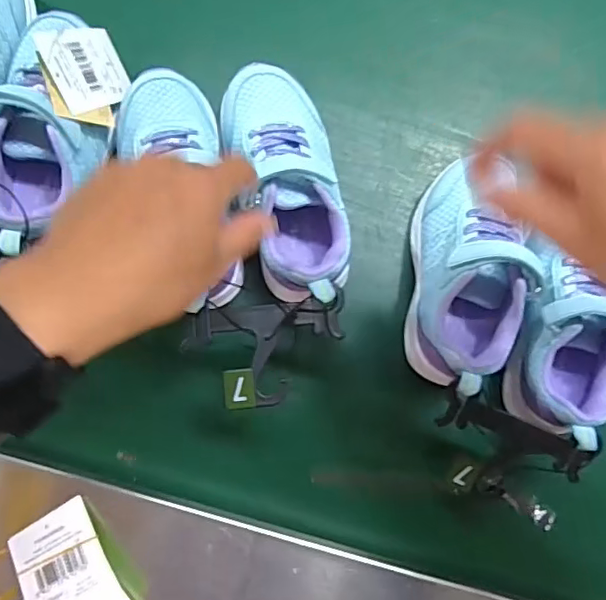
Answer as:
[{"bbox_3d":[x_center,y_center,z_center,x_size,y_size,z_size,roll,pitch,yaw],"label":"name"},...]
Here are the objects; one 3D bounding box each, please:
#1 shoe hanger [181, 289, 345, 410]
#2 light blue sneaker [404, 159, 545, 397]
[{"bbox_3d":[-0.019,0.032,0.342,0.096,0.013,0.062,-9,85,-6],"label":"shoe hanger"},{"bbox_3d":[0.114,-0.016,0.374,0.067,0.071,0.145,6,85,-4],"label":"light blue sneaker"}]

